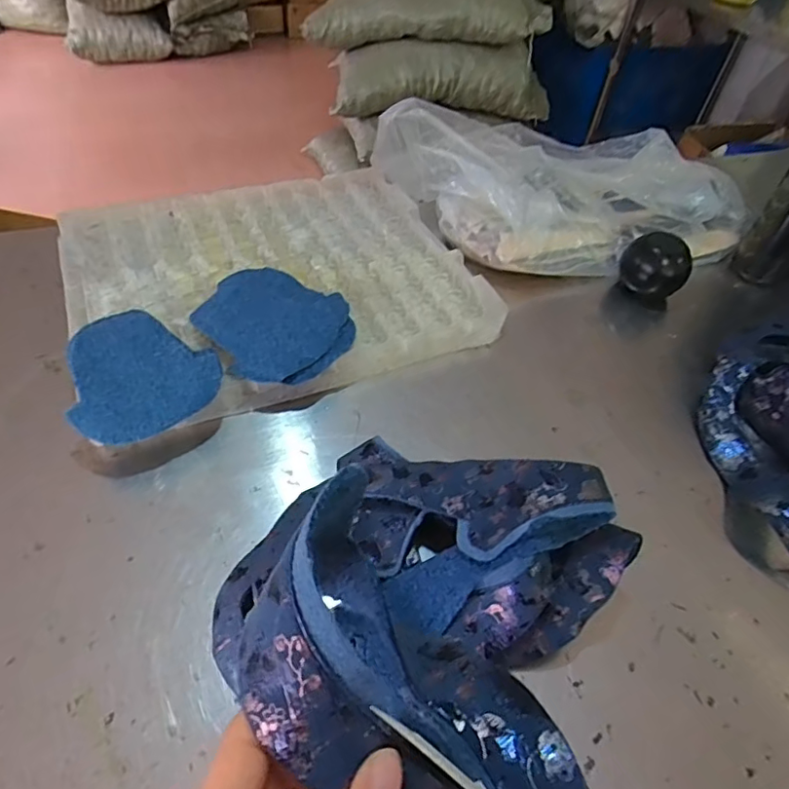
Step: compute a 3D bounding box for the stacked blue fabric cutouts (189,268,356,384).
[{"bbox_3d":[-0.127,-0.076,0.565,0.168,0.012,0.151,24,48,19],"label":"stacked blue fabric cutouts"}]

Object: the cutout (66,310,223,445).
[{"bbox_3d":[-0.229,-0.027,0.500,0.121,0.010,0.162,-14,52,-18],"label":"cutout"}]

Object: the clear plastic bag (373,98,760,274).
[{"bbox_3d":[0.244,-0.306,0.769,0.486,0.131,0.301,-13,50,-15],"label":"clear plastic bag"}]

